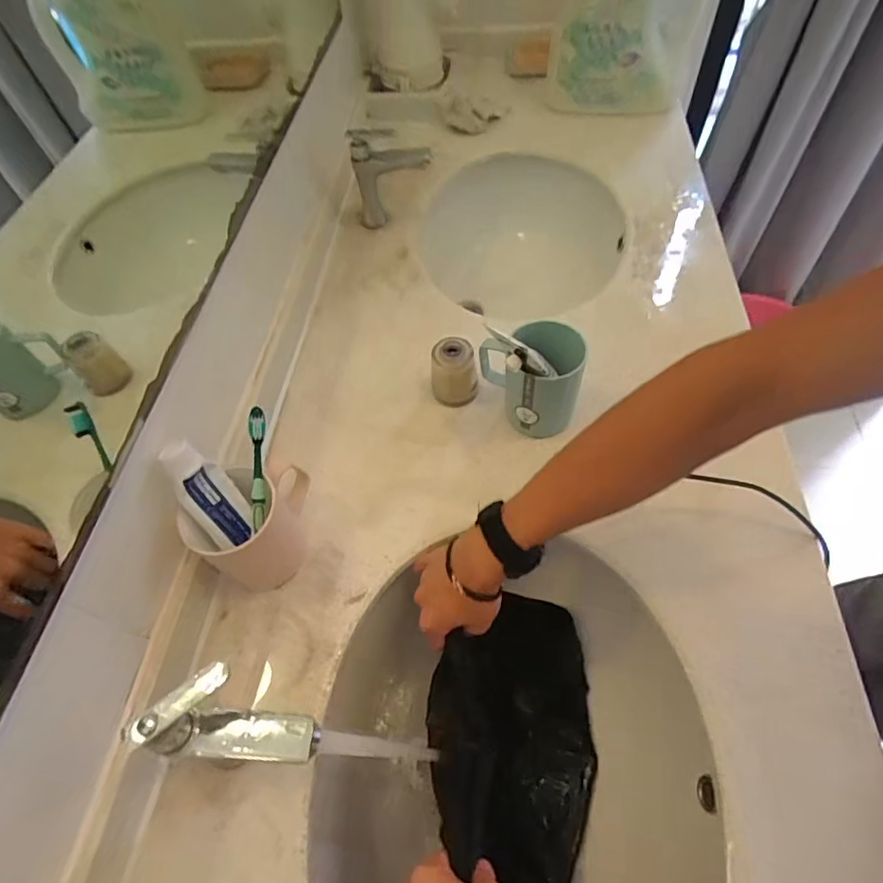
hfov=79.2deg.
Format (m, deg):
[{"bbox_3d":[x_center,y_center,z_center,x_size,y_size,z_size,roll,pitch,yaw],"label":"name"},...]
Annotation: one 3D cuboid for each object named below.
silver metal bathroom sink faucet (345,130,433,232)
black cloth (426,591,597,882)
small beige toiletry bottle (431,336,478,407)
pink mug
[{"bbox_3d":[-0.076,-0.390,0.810,0.120,0.145,0.039,2,56,6],"label":"silver metal bathroom sink faucet"},{"bbox_3d":[0.074,0.318,0.560,0.167,0.031,0.284,-3,57,3],"label":"black cloth"},{"bbox_3d":[0.015,-0.078,0.610,0.050,0.067,0.046,-2,57,3],"label":"small beige toiletry bottle"},{"bbox_3d":[-0.180,0.075,0.511,0.076,0.101,0.102,5,58,8],"label":"pink mug"}]

